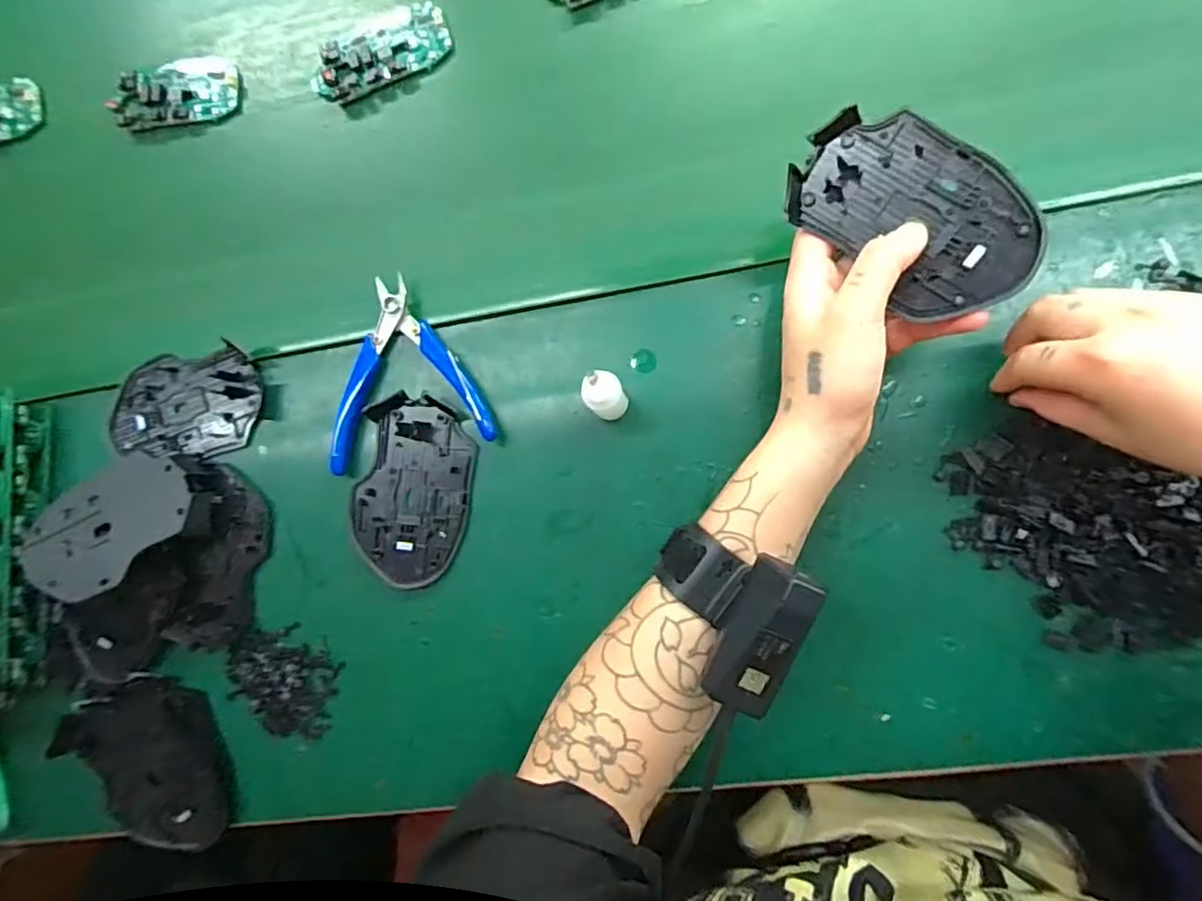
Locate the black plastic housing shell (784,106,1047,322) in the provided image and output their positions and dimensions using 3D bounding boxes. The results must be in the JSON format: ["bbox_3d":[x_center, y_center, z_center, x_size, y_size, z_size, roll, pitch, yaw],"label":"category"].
[{"bbox_3d":[0.150,-0.114,0.293,0.115,0.020,0.065,42,97,7],"label":"black plastic housing shell"}]

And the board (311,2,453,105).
[{"bbox_3d":[-0.151,-0.270,0.413,0.098,0.014,0.047,-20,83,7],"label":"board"}]

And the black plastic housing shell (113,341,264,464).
[{"bbox_3d":[-0.277,-0.029,0.407,0.107,0.015,0.070,-10,85,8],"label":"black plastic housing shell"}]

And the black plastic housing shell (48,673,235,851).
[{"bbox_3d":[-0.283,0.202,0.391,0.080,0.035,0.115,-33,83,5],"label":"black plastic housing shell"}]

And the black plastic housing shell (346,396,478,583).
[{"bbox_3d":[-0.119,0.026,0.385,0.073,0.015,0.114,13,88,10],"label":"black plastic housing shell"}]

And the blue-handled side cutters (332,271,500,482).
[{"bbox_3d":[-0.128,-0.052,0.385,0.108,0.020,0.115,-13,84,8],"label":"blue-handled side cutters"}]

